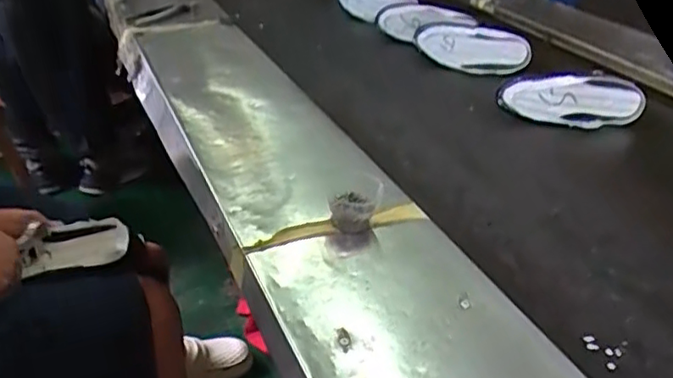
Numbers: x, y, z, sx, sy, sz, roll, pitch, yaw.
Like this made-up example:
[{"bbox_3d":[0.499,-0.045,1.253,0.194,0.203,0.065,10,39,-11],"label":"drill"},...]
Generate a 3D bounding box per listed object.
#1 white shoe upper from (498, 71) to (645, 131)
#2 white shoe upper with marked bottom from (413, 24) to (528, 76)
[{"bbox_3d":[0.394,-0.148,1.039,0.233,0.088,0.034,1,31,-3],"label":"white shoe upper"},{"bbox_3d":[0.269,-0.280,1.243,0.228,0.076,0.052,13,33,16],"label":"white shoe upper with marked bottom"}]

